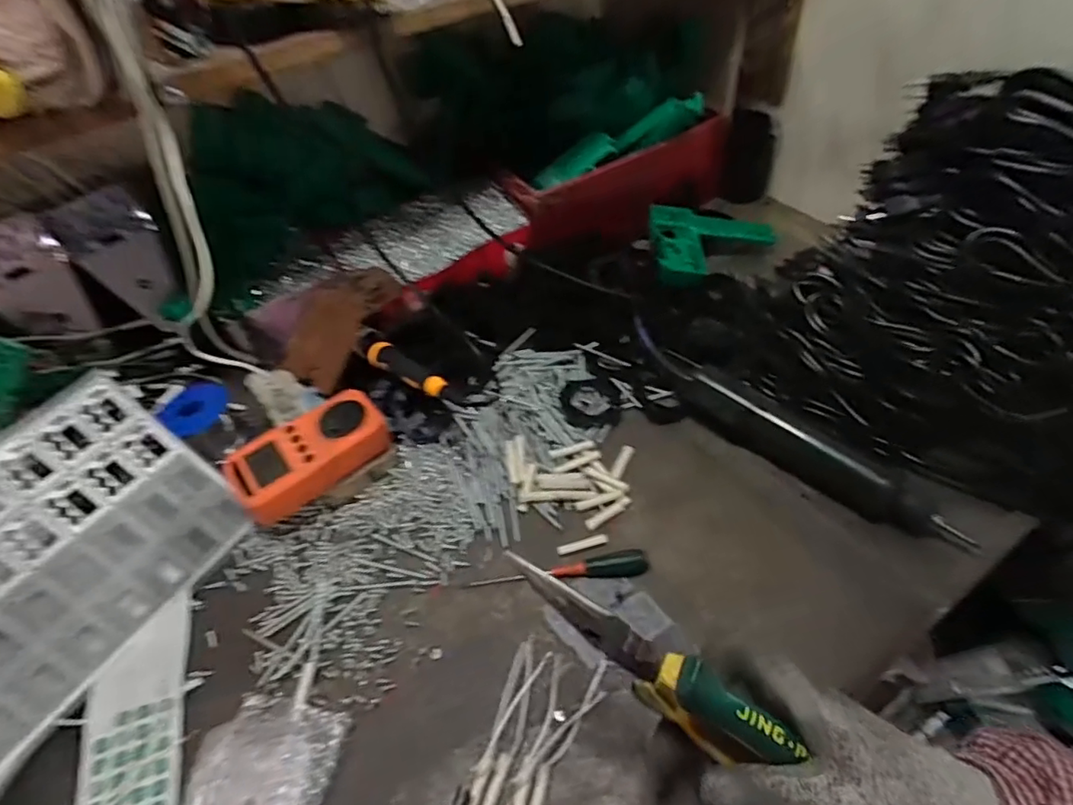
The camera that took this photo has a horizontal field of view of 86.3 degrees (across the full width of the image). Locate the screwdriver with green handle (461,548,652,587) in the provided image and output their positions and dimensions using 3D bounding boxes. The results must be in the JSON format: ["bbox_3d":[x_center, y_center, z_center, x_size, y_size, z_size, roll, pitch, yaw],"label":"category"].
[{"bbox_3d":[0.017,0.133,0.450,0.144,0.015,0.018,-8,50,-1],"label":"screwdriver with green handle"}]

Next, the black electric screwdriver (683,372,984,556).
[{"bbox_3d":[0.235,0.042,0.487,0.246,0.033,0.040,35,61,29],"label":"black electric screwdriver"}]

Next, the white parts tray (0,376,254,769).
[{"bbox_3d":[-0.365,0.121,0.414,0.175,0.017,0.261,46,54,-10],"label":"white parts tray"}]

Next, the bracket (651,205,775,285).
[{"bbox_3d":[0.209,-0.183,0.675,0.144,0.025,0.121,1,51,7],"label":"bracket"}]

